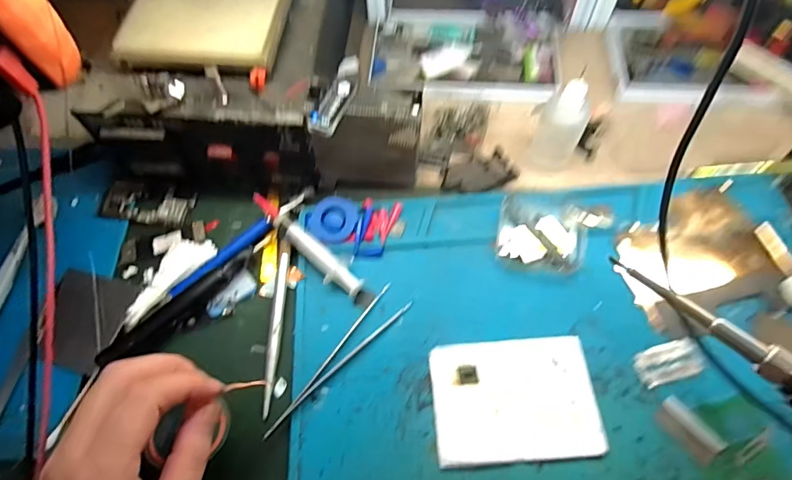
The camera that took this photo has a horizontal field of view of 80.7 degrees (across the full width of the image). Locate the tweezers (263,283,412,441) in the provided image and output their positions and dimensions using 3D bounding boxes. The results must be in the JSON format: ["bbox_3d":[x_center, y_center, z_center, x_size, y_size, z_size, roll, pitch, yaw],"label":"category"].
[{"bbox_3d":[-0.038,0.084,0.318,0.024,0.006,0.129,34,69,19],"label":"tweezers"}]

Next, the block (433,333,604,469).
[{"bbox_3d":[0.077,0.103,0.304,0.102,0.004,0.075,-5,62,0],"label":"block"}]

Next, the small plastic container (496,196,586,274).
[{"bbox_3d":[0.109,-0.005,0.352,0.061,0.017,0.054,7,63,6],"label":"small plastic container"}]

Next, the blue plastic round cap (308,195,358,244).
[{"bbox_3d":[-0.049,-0.015,0.361,0.036,0.013,0.036,-1,62,2],"label":"blue plastic round cap"}]

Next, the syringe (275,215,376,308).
[{"bbox_3d":[-0.054,0.015,0.346,0.091,0.021,0.020,39,70,20],"label":"syringe"}]

